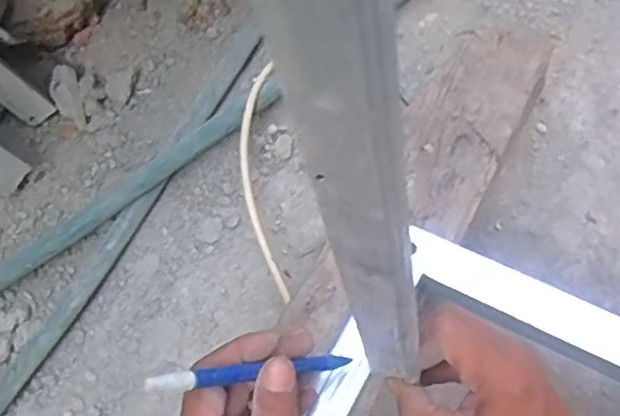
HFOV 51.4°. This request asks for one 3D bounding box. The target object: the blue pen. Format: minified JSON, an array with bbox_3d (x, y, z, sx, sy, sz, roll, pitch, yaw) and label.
[{"bbox_3d":[-0.026,0.086,0.342,0.133,0.011,0.010,7,62,-46],"label":"blue pen"}]

